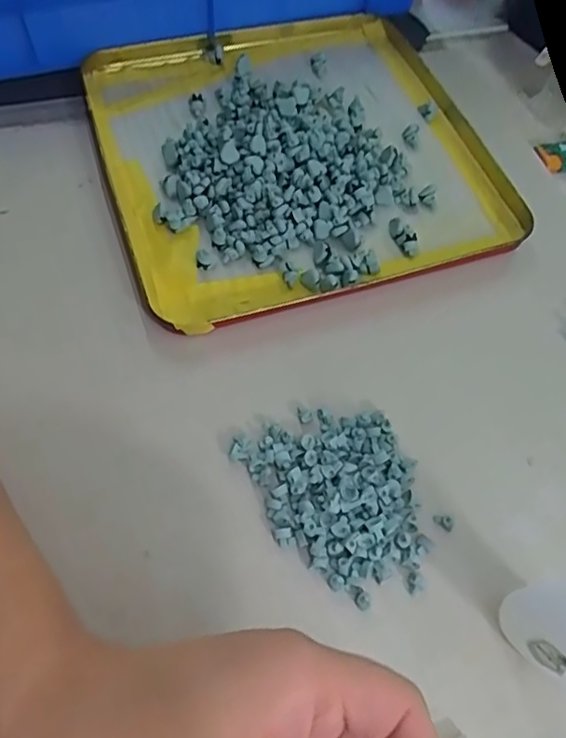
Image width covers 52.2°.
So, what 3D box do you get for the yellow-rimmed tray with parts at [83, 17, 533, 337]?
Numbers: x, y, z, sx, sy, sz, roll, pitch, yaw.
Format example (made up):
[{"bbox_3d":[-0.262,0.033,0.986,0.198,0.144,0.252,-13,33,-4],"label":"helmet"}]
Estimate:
[{"bbox_3d":[0.007,-0.150,0.374,0.237,0.022,0.243,-15,64,-11],"label":"yellow-rimmed tray with parts"}]

